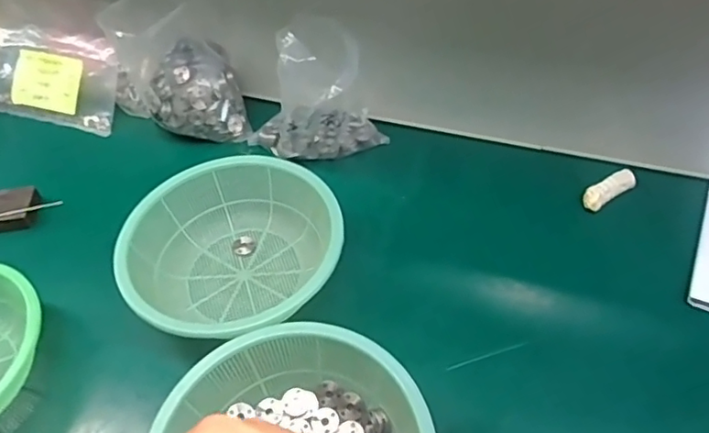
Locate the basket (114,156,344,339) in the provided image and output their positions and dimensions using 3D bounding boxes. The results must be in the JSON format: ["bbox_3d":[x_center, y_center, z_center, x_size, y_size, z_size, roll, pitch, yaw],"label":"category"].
[{"bbox_3d":[-0.106,0.034,0.509,0.177,0.070,0.177,-3,50,3],"label":"basket"}]

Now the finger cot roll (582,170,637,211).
[{"bbox_3d":[0.247,-0.027,0.552,0.056,0.011,0.020,-28,53,-18],"label":"finger cot roll"}]

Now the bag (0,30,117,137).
[{"bbox_3d":[-0.373,-0.168,0.700,0.187,0.104,0.025,14,10,14],"label":"bag"}]

